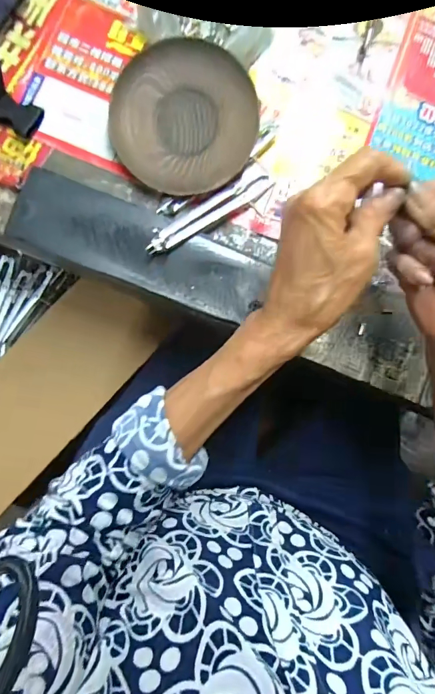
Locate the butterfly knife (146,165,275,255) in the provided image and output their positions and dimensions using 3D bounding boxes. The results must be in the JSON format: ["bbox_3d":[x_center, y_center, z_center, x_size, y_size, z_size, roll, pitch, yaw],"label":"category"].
[{"bbox_3d":[-0.004,-0.108,0.313,0.118,0.011,0.023,-39,90,-7],"label":"butterfly knife"}]

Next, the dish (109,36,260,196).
[{"bbox_3d":[-0.025,-0.180,0.321,0.110,0.022,0.110,0,94,-1],"label":"dish"}]

